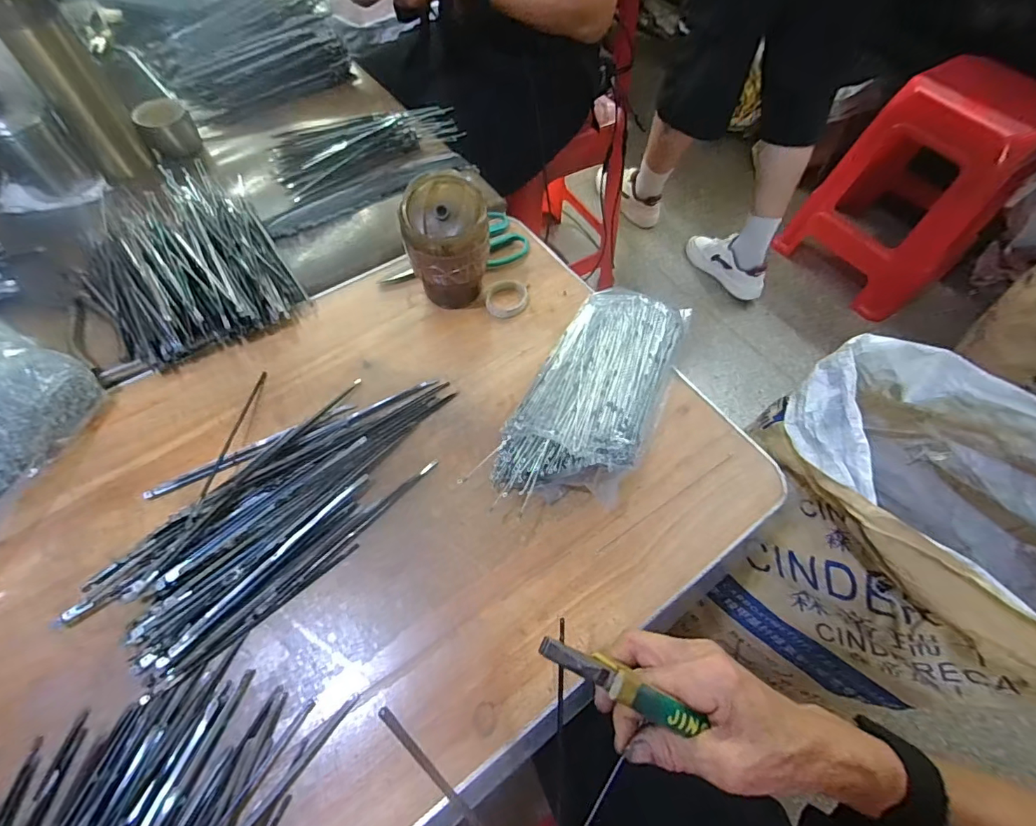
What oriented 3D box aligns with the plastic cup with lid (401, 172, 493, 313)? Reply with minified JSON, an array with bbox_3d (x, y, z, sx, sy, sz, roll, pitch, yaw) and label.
[{"bbox_3d":[-0.073,-0.170,0.488,0.081,0.111,0.089,-7,61,-6],"label":"plastic cup with lid"}]

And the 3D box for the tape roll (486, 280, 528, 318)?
[{"bbox_3d":[-0.012,-0.127,0.526,0.046,0.012,0.051,13,61,5],"label":"tape roll"}]

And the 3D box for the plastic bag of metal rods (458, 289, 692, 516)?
[{"bbox_3d":[0.074,-0.016,0.444,0.120,0.050,0.246,30,64,14],"label":"plastic bag of metal rods"}]

